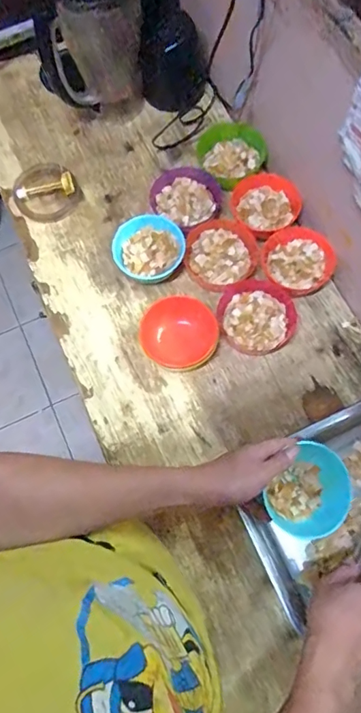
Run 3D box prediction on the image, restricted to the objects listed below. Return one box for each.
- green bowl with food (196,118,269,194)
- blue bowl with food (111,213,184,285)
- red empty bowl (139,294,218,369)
[{"bbox_3d":[0.087,-0.356,0.848,0.109,0.048,0.126,-35,74,-9],"label":"green bowl with food"},{"bbox_3d":[-0.050,-0.168,0.787,0.110,0.053,0.107,-1,72,2],"label":"blue bowl with food"},{"bbox_3d":[-0.004,-0.034,0.738,0.107,0.054,0.101,-1,72,2],"label":"red empty bowl"}]

